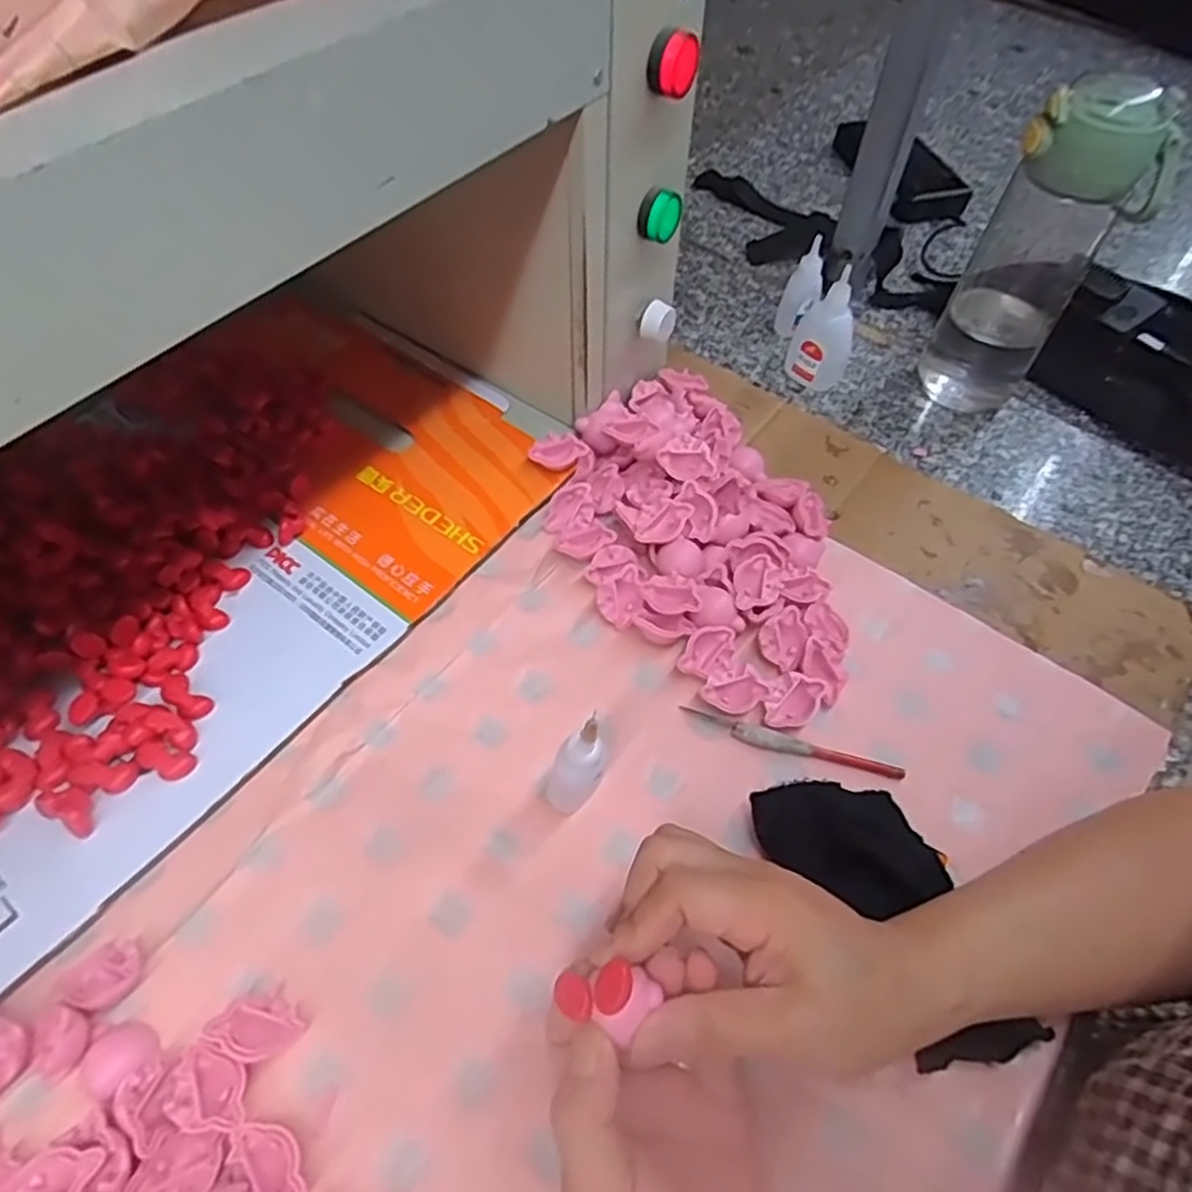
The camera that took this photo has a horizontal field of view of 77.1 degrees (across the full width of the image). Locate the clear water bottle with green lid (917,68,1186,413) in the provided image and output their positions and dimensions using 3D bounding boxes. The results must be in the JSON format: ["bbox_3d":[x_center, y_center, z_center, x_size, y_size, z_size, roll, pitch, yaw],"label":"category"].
[{"bbox_3d":[0.295,-0.222,0.501,0.079,0.221,0.086,35,62,17],"label":"clear water bottle with green lid"}]

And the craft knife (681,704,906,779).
[{"bbox_3d":[0.106,0.082,0.408,0.120,0.009,0.012,17,58,7],"label":"craft knife"}]

